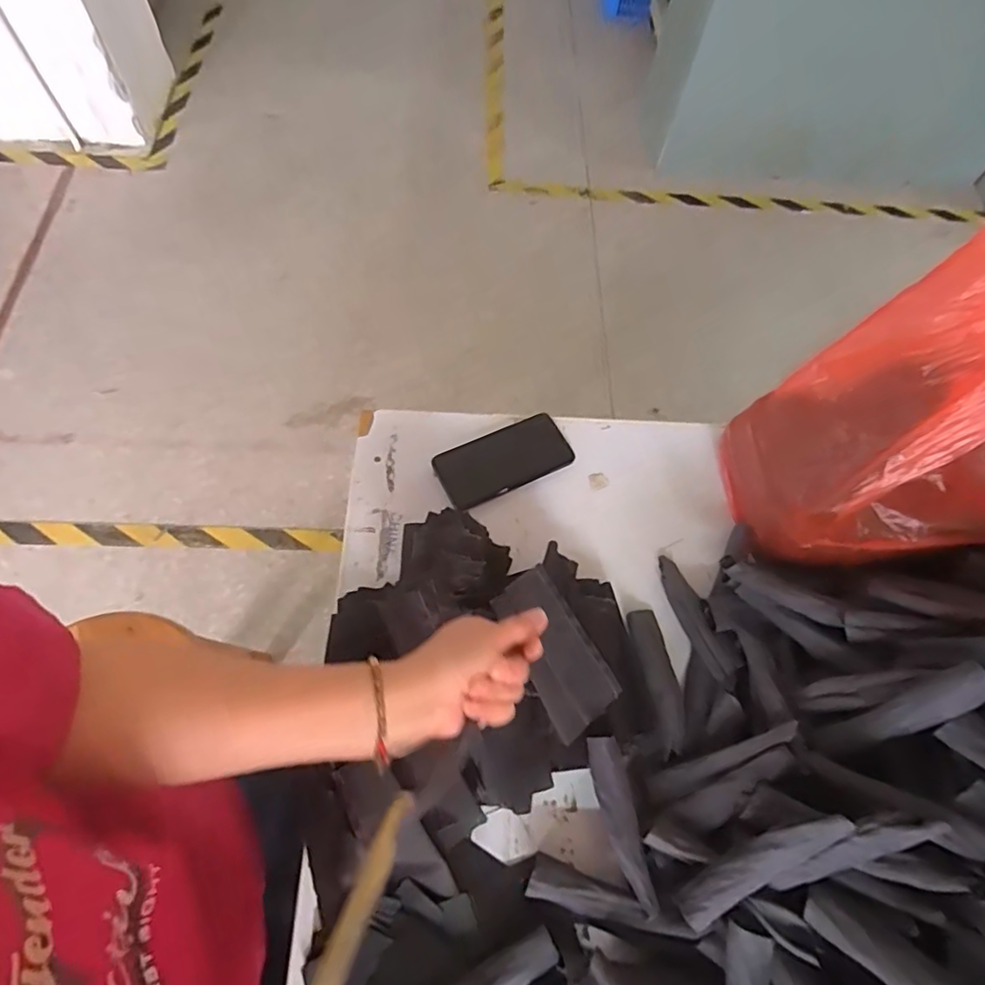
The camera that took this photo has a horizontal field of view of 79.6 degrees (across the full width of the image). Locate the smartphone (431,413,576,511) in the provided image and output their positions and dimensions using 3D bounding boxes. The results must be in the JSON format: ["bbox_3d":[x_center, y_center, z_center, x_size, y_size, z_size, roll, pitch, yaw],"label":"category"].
[{"bbox_3d":[0.014,-0.039,0.720,0.161,0.012,0.079,-23,68,-14],"label":"smartphone"}]

